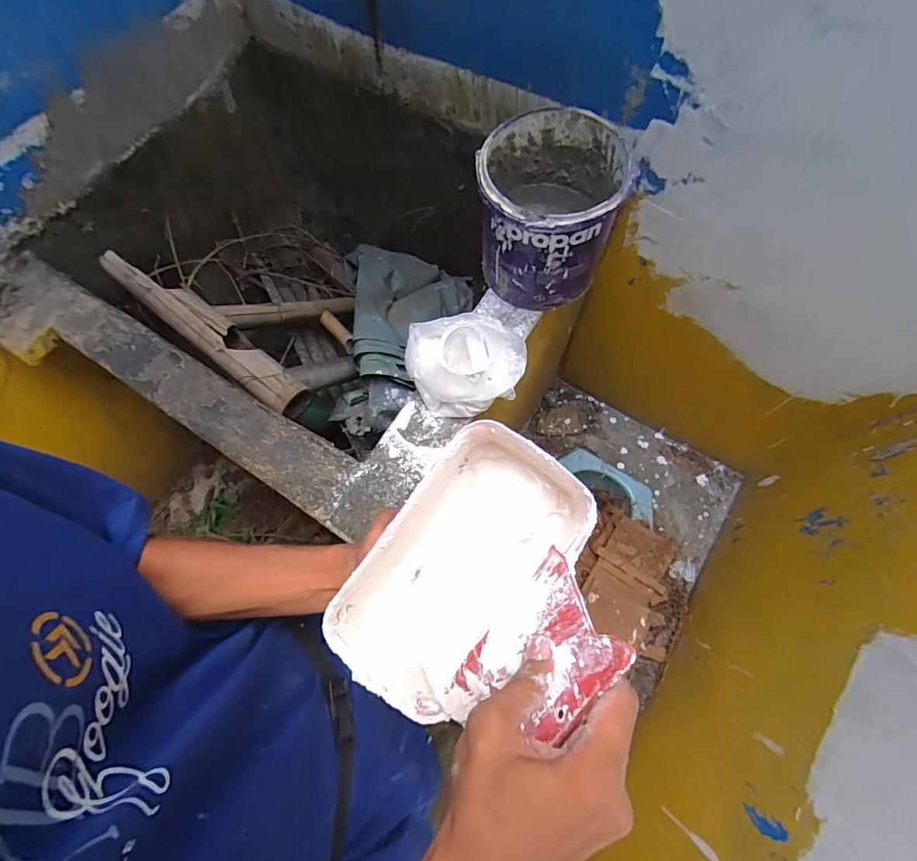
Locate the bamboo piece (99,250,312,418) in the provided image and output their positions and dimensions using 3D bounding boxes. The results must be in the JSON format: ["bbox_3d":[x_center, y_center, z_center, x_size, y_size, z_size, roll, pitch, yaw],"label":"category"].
[{"bbox_3d":[-0.472,-0.188,0.843,0.488,0.064,0.078,38,76,13],"label":"bamboo piece"}]

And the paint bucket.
[{"bbox_3d":[0.120,-0.294,0.627,0.178,0.180,0.184,0,71,1],"label":"paint bucket"}]

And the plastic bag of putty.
[{"bbox_3d":[0.010,-0.101,0.621,0.154,0.082,0.137,-19,72,-5],"label":"plastic bag of putty"}]

